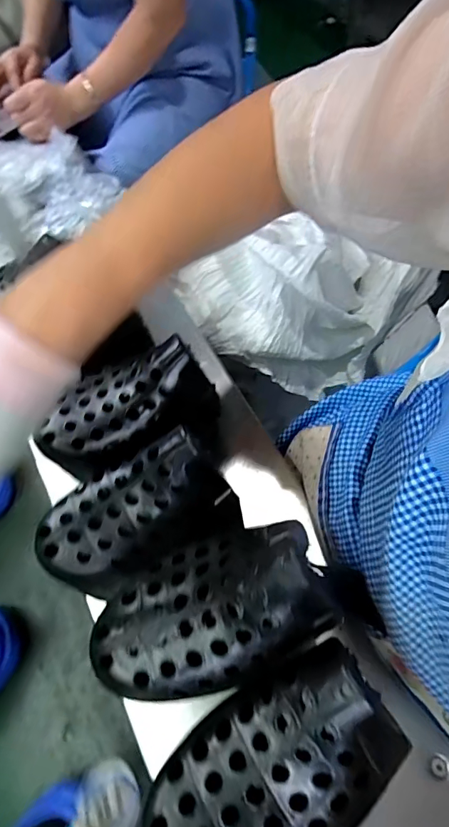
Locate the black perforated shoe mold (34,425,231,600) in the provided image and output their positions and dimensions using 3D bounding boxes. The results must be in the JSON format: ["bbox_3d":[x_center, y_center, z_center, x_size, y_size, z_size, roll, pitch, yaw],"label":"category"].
[{"bbox_3d":[-0.071,0.072,0.333,0.147,0.054,0.084,-28,64,-12],"label":"black perforated shoe mold"}]

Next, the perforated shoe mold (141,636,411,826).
[{"bbox_3d":[0.024,0.187,0.221,0.138,0.050,0.087,-33,66,-14],"label":"perforated shoe mold"}]

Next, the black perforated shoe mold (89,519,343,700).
[{"bbox_3d":[-0.015,0.109,0.249,0.131,0.060,0.085,-25,64,-11],"label":"black perforated shoe mold"}]

